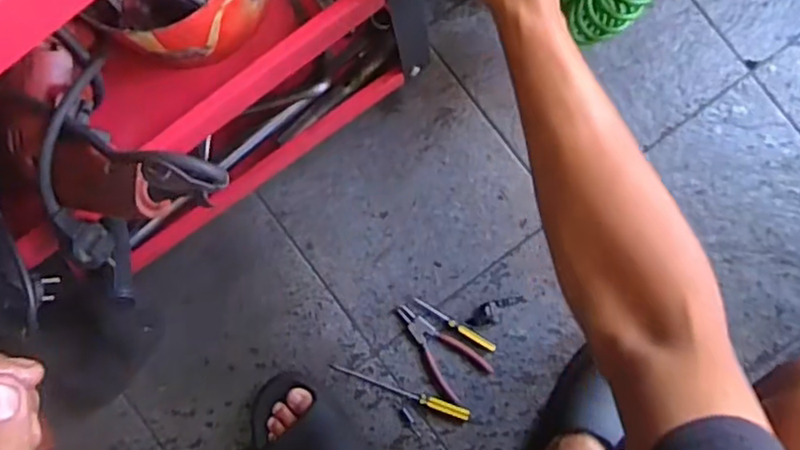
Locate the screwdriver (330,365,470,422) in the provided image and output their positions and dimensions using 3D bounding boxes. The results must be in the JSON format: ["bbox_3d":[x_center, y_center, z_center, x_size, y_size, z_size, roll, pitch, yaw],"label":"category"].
[{"bbox_3d":[0.000,0.212,0.800,0.182,0.017,0.016,18,89,4],"label":"screwdriver"}]

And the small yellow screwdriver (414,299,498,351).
[{"bbox_3d":[0.069,0.125,0.792,0.117,0.006,0.011,32,90,4],"label":"small yellow screwdriver"}]

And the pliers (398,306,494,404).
[{"bbox_3d":[0.049,0.156,0.804,0.065,0.009,0.136,-42,86,1],"label":"pliers"}]

